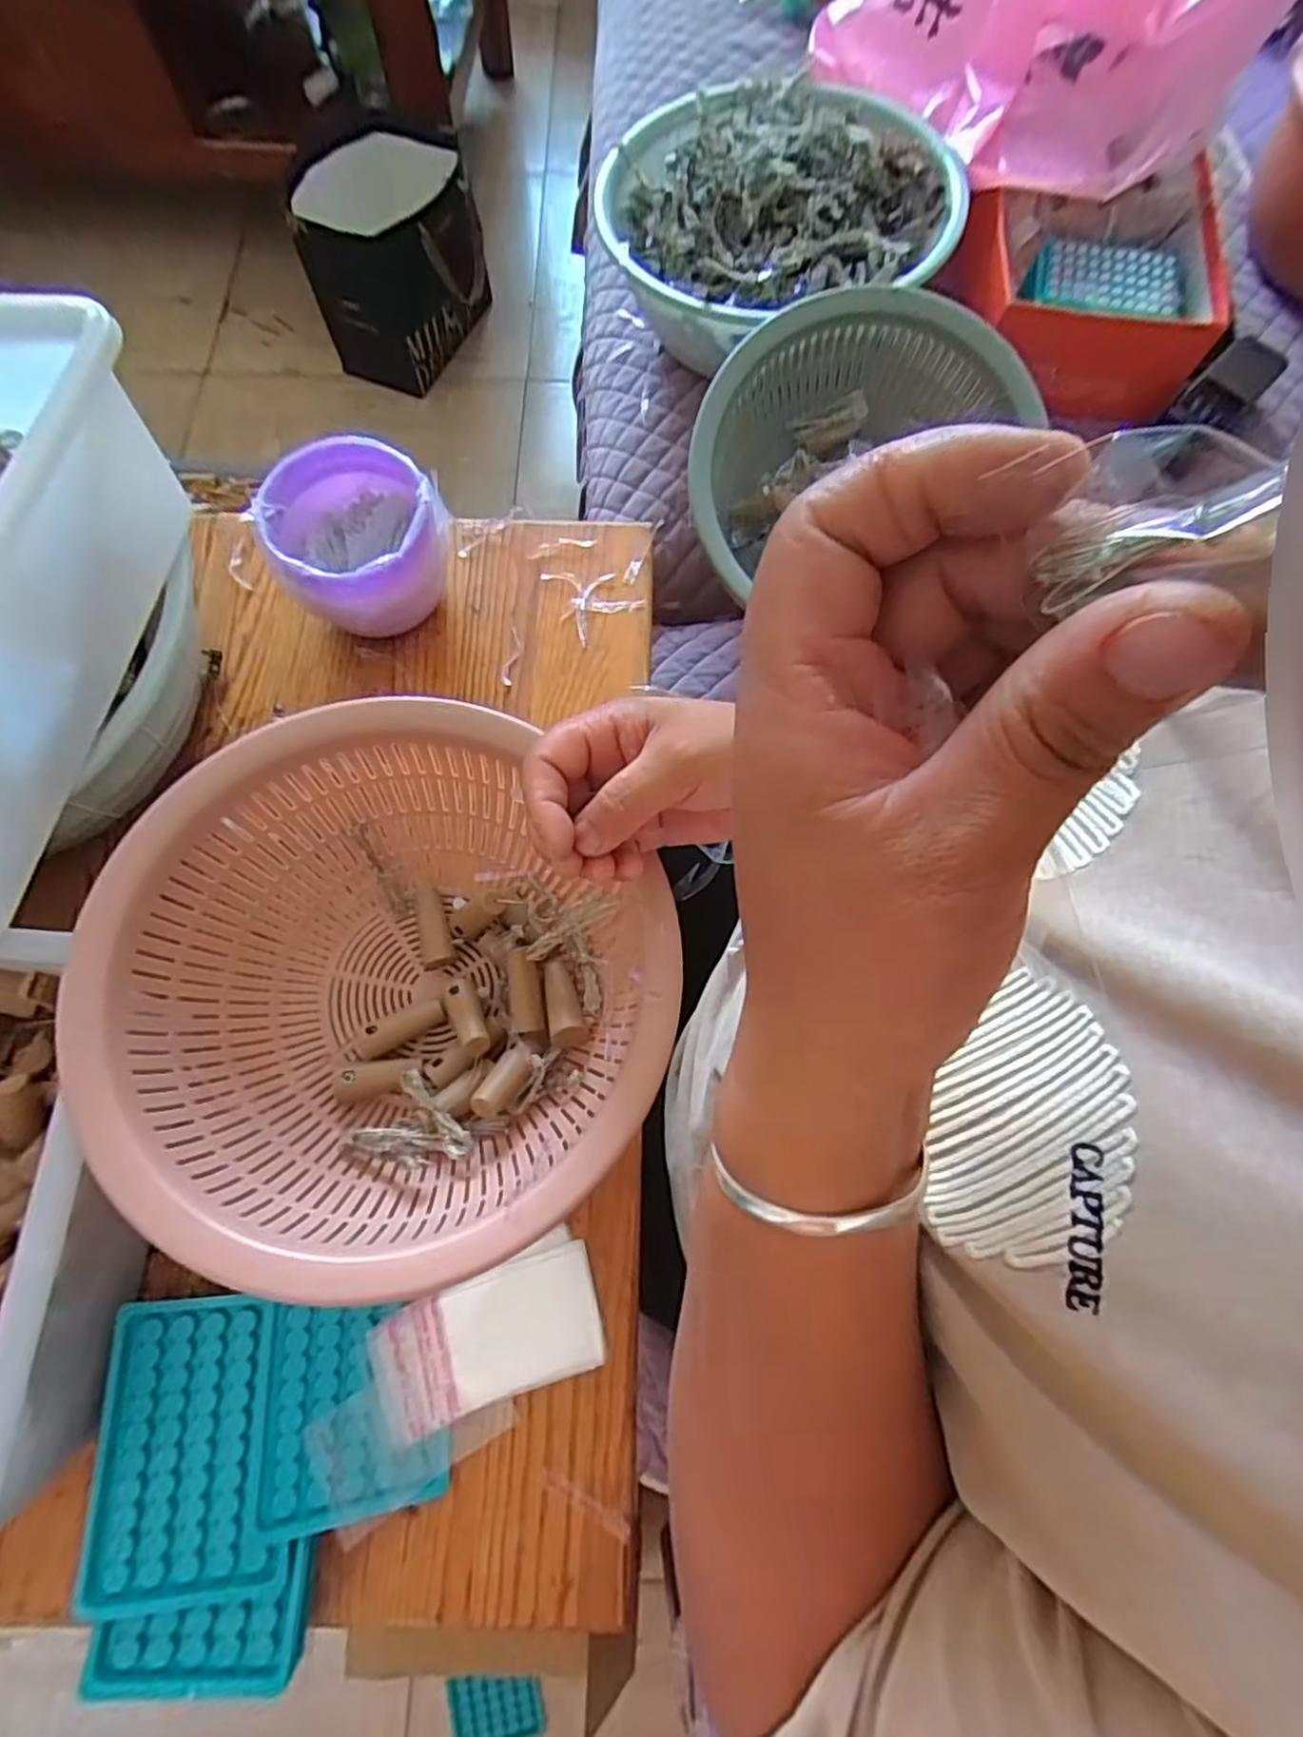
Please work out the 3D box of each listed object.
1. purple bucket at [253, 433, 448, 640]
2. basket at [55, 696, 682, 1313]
[{"bbox_3d":[-0.198,-0.222,0.494,0.111,0.096,0.106,0,72,-1],"label":"purple bucket"},{"bbox_3d":[-0.136,0.066,0.391,0.264,0.117,0.274,-32,75,-10],"label":"basket"}]

